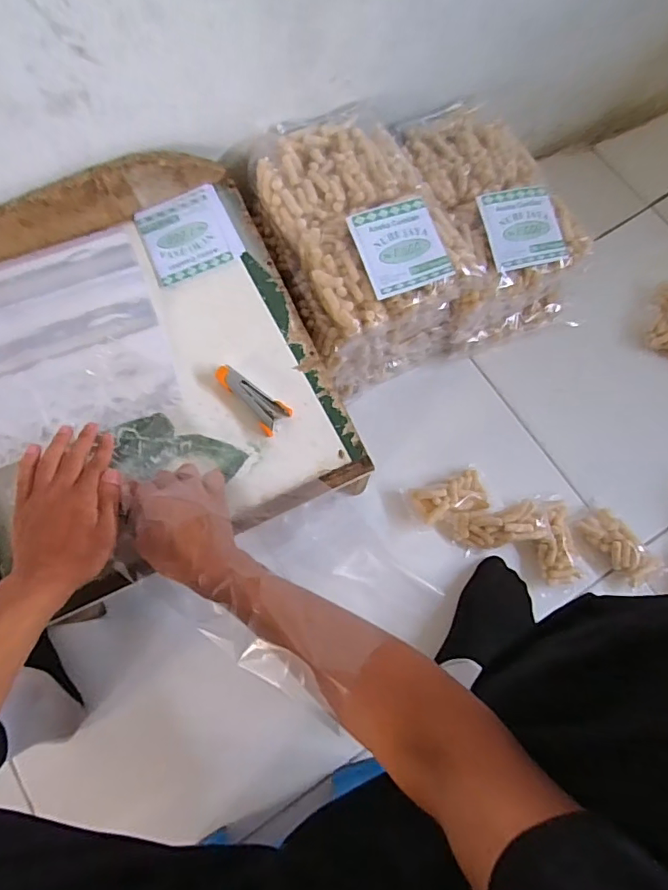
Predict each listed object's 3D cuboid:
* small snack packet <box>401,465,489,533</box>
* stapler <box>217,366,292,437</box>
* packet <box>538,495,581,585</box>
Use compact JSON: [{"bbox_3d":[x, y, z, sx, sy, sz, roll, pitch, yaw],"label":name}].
[{"bbox_3d":[0.152,0.070,0.692,0.108,0.020,0.058,-19,76,-5],"label":"small snack packet"},{"bbox_3d":[-0.090,-0.054,0.562,0.086,0.022,0.037,42,79,10],"label":"stapler"},{"bbox_3d":[0.289,0.122,0.673,0.050,0.022,0.113,-3,75,-1],"label":"packet"}]

